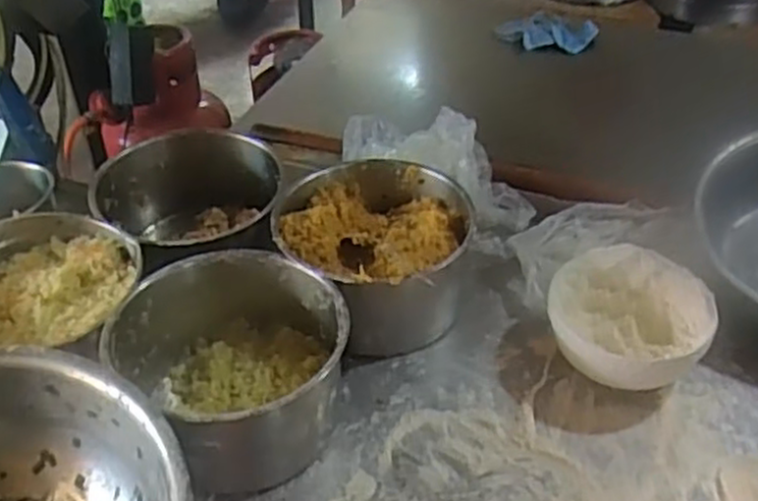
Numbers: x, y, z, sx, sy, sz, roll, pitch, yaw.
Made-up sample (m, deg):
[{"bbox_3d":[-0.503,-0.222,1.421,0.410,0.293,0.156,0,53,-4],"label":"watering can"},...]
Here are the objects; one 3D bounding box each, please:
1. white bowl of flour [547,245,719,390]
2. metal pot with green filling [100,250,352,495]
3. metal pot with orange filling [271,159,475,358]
[{"bbox_3d":[0.248,0.078,0.788,0.146,0.089,0.156,-31,48,-33],"label":"white bowl of flour"},{"bbox_3d":[-0.131,0.105,0.733,0.184,0.123,0.197,0,39,0],"label":"metal pot with green filling"},{"bbox_3d":[-0.001,0.003,0.859,0.194,0.122,0.192,0,39,0],"label":"metal pot with orange filling"}]

